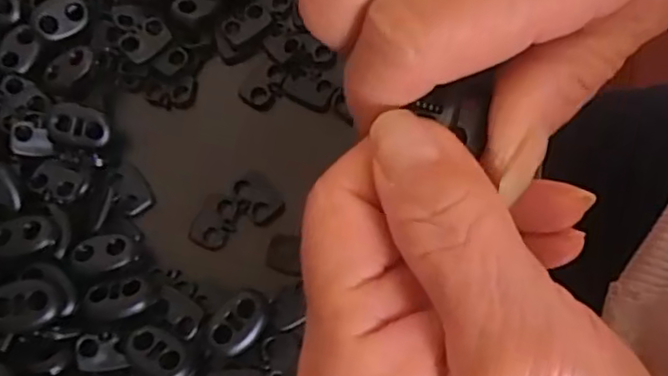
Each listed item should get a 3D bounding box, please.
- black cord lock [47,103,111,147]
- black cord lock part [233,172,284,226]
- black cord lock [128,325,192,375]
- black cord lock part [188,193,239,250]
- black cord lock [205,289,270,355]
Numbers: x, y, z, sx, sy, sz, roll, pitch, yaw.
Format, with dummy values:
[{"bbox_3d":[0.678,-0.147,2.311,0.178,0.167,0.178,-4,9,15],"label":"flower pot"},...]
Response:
[{"bbox_3d":[-0.087,-0.021,0.219,0.020,0.008,0.012,6,73,8],"label":"black cord lock"},{"bbox_3d":[-0.026,0.003,0.212,0.013,0.004,0.019,-36,72,-5],"label":"black cord lock part"},{"bbox_3d":[-0.052,0.049,0.191,0.020,0.005,0.013,29,54,6],"label":"black cord lock"},{"bbox_3d":[-0.039,0.011,0.212,0.013,0.004,0.019,24,77,13],"label":"black cord lock part"},{"bbox_3d":[-0.029,0.041,0.196,0.020,0.006,0.014,-42,73,-7],"label":"black cord lock"}]

